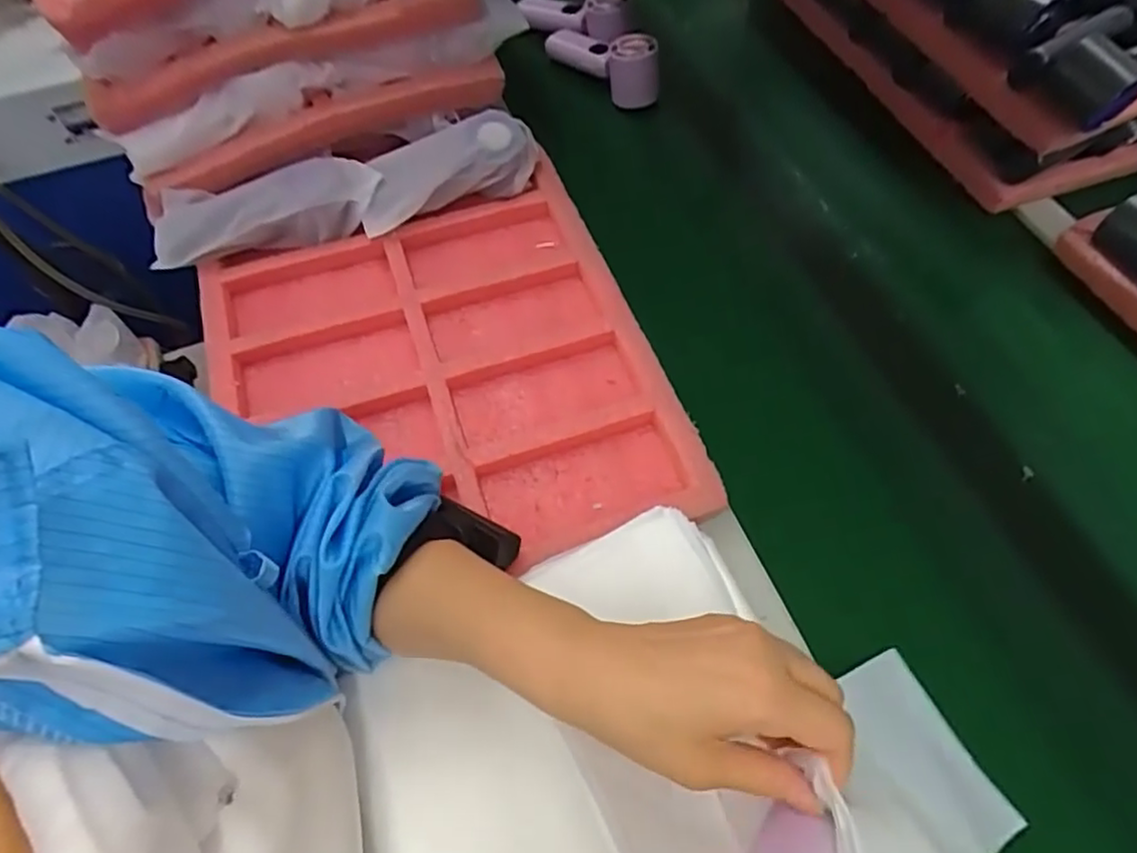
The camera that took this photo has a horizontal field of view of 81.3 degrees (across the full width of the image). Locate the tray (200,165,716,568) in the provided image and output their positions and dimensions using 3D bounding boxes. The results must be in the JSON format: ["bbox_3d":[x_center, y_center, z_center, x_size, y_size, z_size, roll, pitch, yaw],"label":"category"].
[{"bbox_3d":[-0.100,-0.038,0.524,0.322,0.030,0.347,-19,61,-10],"label":"tray"}]

